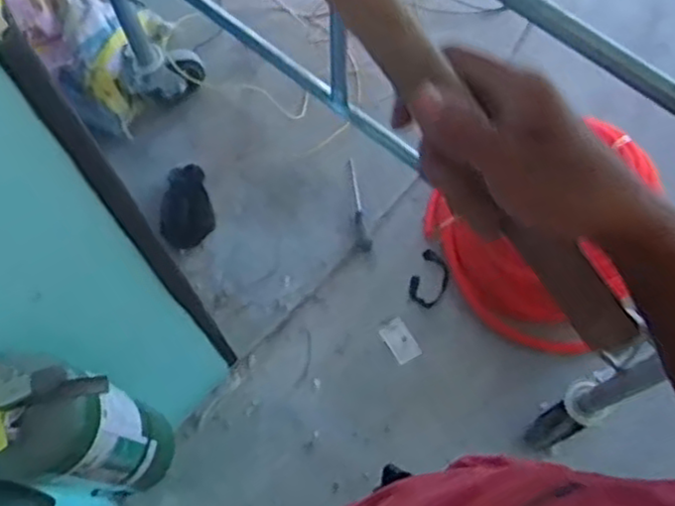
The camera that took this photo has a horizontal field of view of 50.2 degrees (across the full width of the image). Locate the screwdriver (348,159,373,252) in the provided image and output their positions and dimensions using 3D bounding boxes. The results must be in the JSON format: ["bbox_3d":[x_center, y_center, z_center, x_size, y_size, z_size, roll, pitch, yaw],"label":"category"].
[{"bbox_3d":[0.048,-0.110,1.666,0.032,0.026,0.228,-8,69,-3],"label":"screwdriver"}]

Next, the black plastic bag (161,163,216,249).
[{"bbox_3d":[-0.348,-0.116,1.649,0.114,0.092,0.205,-10,69,-3],"label":"black plastic bag"}]

